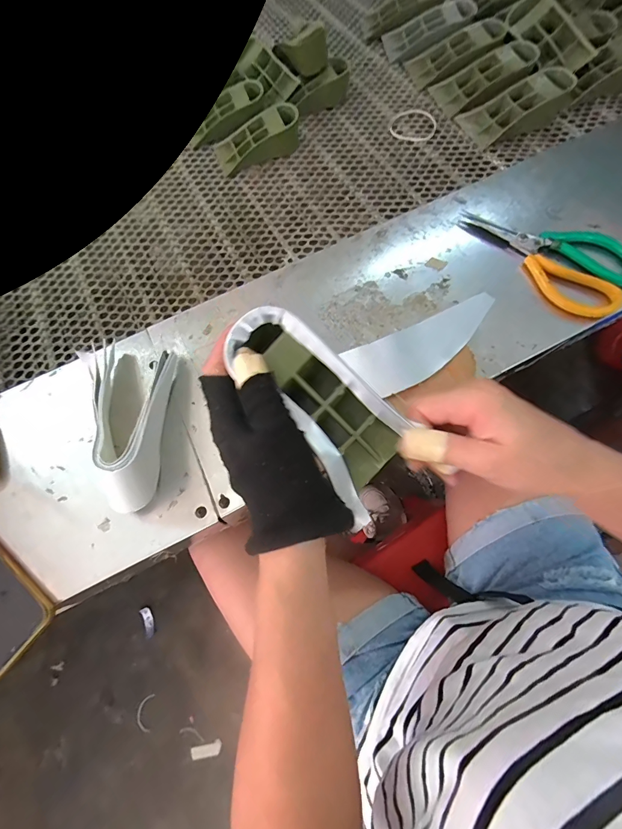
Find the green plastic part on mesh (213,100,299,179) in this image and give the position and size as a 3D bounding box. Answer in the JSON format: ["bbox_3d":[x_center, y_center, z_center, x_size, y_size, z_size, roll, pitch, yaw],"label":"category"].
[{"bbox_3d":[-0.079,-0.405,0.528,0.124,0.044,0.063,-21,69,-5],"label":"green plastic part on mesh"}]

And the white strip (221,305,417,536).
[{"bbox_3d":[0.004,-0.004,0.236,0.145,0.023,0.068,42,93,-3],"label":"white strip"}]

